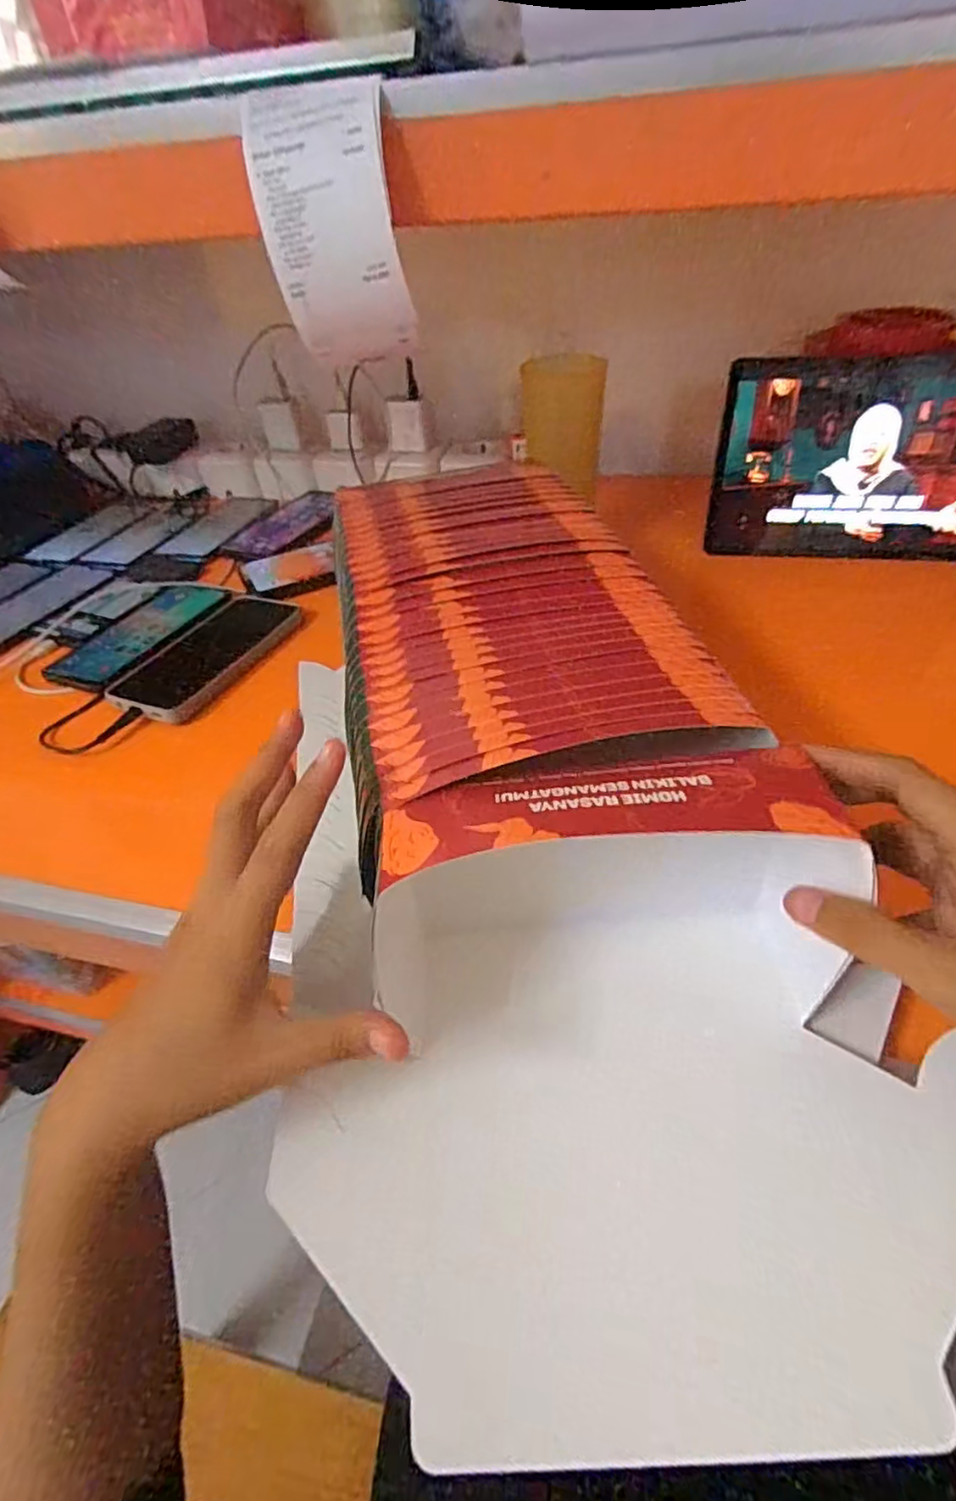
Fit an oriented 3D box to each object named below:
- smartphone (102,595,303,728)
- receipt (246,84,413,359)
[{"bbox_3d":[-0.222,-0.085,0.551,0.091,0.012,0.162,14,47,22],"label":"smartphone"},{"bbox_3d":[-0.087,-0.315,0.402,0.080,0.129,0.025,3,43,11],"label":"receipt"}]

